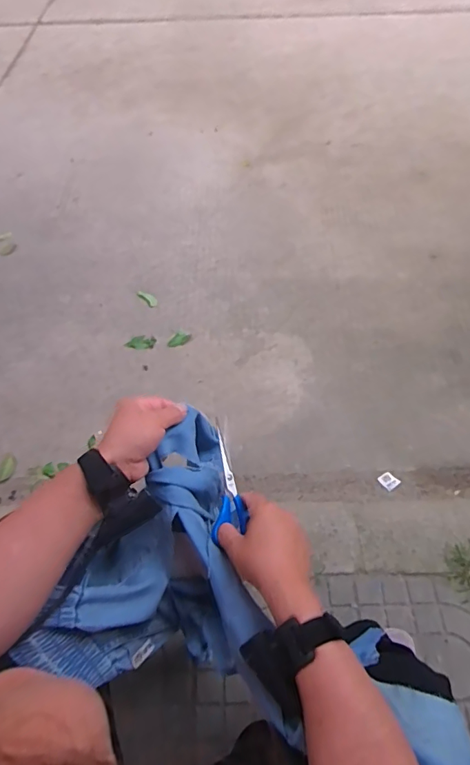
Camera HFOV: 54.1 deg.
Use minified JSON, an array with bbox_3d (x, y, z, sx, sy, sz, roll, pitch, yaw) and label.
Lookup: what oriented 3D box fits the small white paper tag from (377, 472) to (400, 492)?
[{"bbox_3d":[0.354,0.227,1.062,0.039,0.005,0.040,-35,60,-16],"label":"small white paper tag"}]

